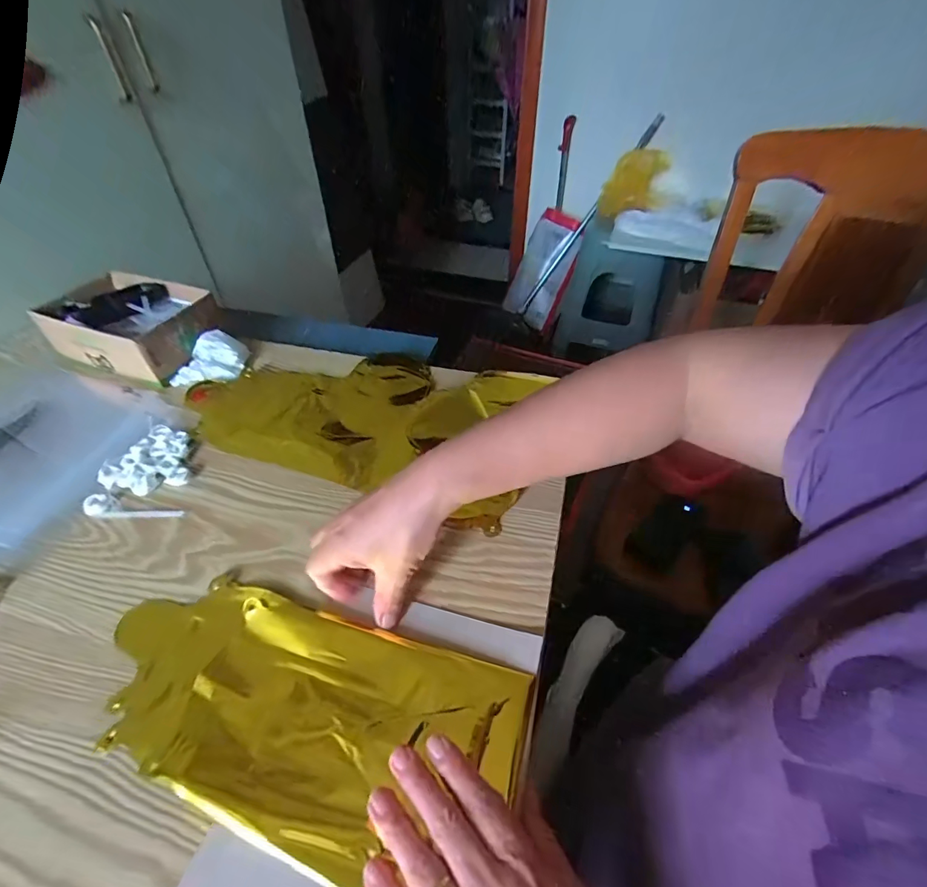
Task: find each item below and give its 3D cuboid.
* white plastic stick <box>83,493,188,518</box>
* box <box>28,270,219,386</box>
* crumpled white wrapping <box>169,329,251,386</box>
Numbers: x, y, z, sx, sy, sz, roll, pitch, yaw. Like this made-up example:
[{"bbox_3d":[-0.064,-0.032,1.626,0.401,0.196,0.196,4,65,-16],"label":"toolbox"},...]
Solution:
[{"bbox_3d":[-0.308,0.061,0.410,0.093,0.009,0.020,7,46,8],"label":"white plastic stick"},{"bbox_3d":[-0.430,-0.158,0.580,0.204,0.062,0.138,16,48,16],"label":"box"},{"bbox_3d":[-0.320,-0.110,0.555,0.073,0.031,0.069,3,46,4],"label":"crumpled white wrapping"}]

